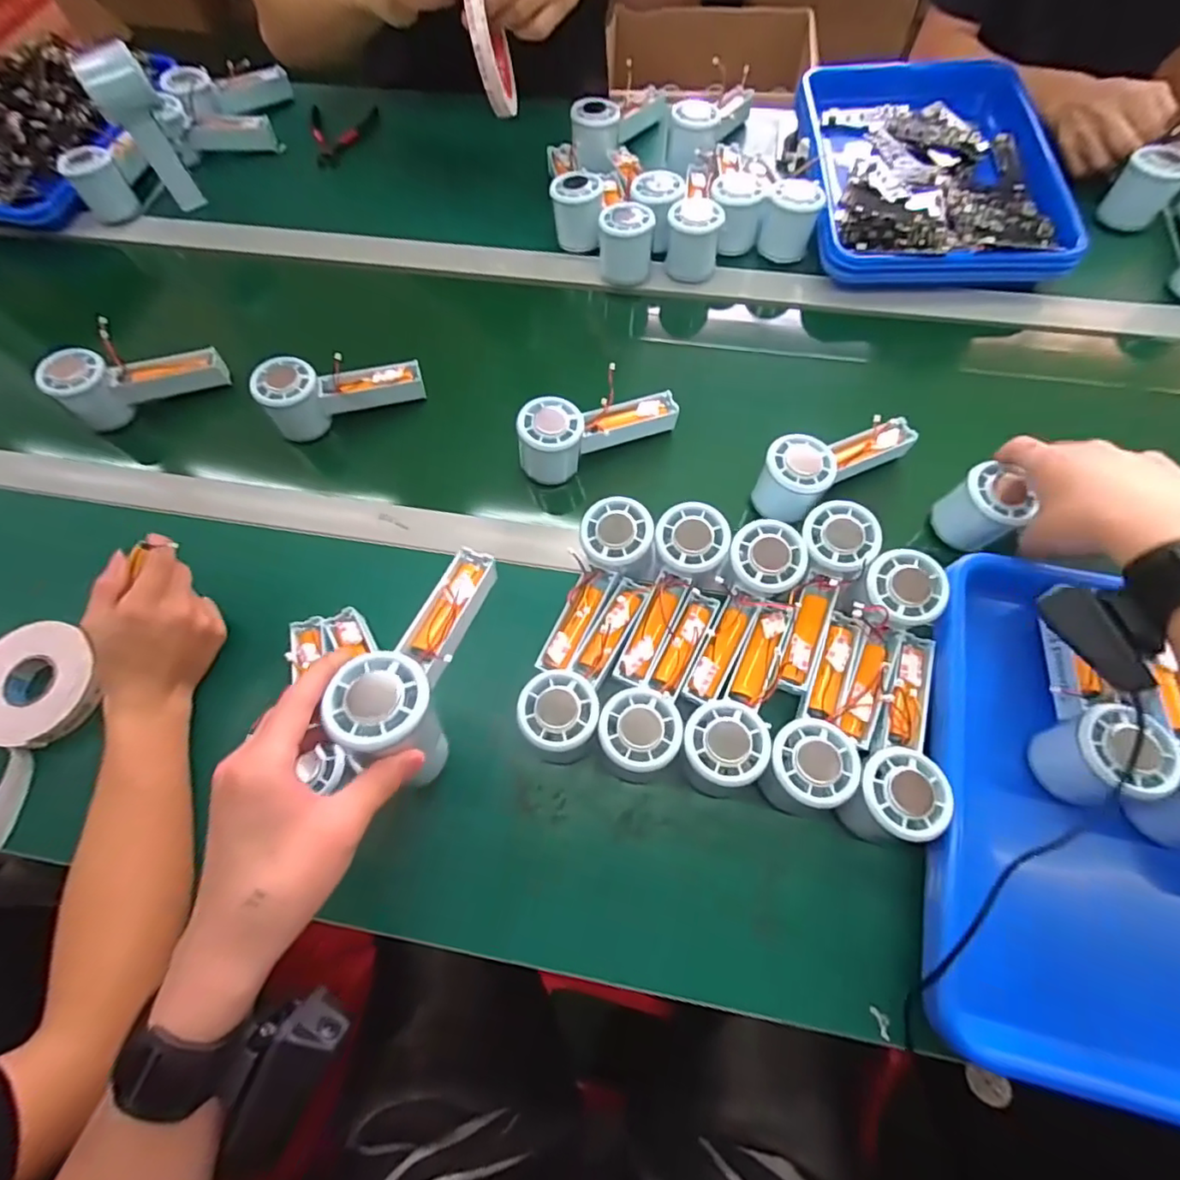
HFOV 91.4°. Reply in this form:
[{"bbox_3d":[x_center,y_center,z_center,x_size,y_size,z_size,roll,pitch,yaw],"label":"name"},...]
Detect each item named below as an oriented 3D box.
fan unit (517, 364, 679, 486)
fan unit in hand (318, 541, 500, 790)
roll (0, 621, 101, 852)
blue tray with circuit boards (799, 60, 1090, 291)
[{"bbox_3d":[0.006,-0.155,0.533,0.154,0.063,0.053,-25,68,-7],"label":"fan unit"},{"bbox_3d":[-0.102,0.043,0.370,0.052,0.063,0.149,14,52,9],"label":"fan unit in hand"},{"bbox_3d":[-0.466,0.104,0.462,0.104,0.026,0.158,22,70,12],"label":"roll"},{"bbox_3d":[0.373,-0.463,0.637,0.261,0.046,0.316,1,67,3],"label":"blue tray with circuit boards"}]

